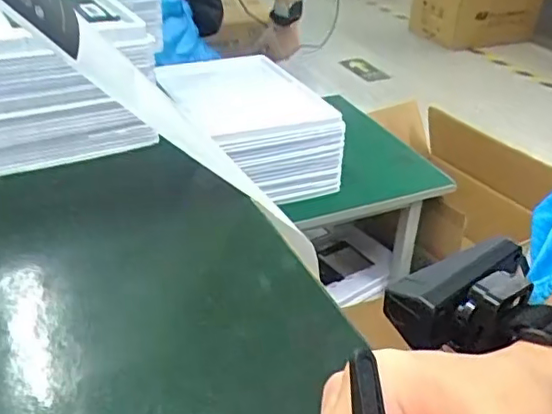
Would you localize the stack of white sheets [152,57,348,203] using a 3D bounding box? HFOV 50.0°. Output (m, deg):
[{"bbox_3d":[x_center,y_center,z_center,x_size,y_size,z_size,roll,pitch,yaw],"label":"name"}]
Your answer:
[{"bbox_3d":[-0.049,-0.134,0.970,0.191,0.122,0.295,-13,37,-23],"label":"stack of white sheets"}]

